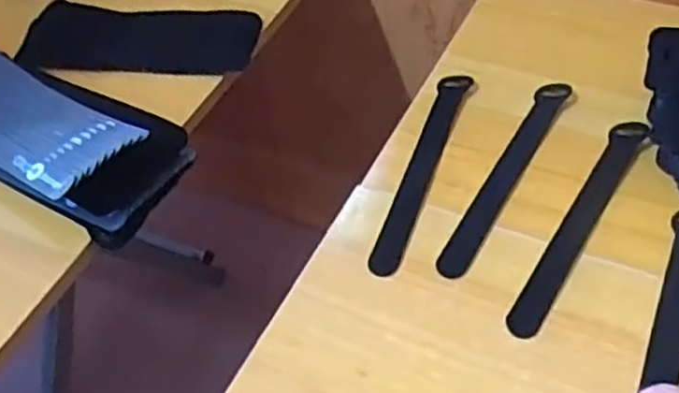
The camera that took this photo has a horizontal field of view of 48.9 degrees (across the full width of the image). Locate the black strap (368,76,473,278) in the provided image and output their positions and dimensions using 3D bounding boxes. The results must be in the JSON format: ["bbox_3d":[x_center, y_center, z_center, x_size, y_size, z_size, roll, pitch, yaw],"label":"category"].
[{"bbox_3d":[0.059,-0.021,0.523,0.022,0.005,0.197,12,50,15],"label":"black strap"}]

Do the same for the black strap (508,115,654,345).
[{"bbox_3d":[0.155,0.015,0.480,0.021,0.004,0.194,24,55,26],"label":"black strap"}]

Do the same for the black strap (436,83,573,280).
[{"bbox_3d":[0.115,-0.017,0.514,0.022,0.007,0.194,22,53,23],"label":"black strap"}]

